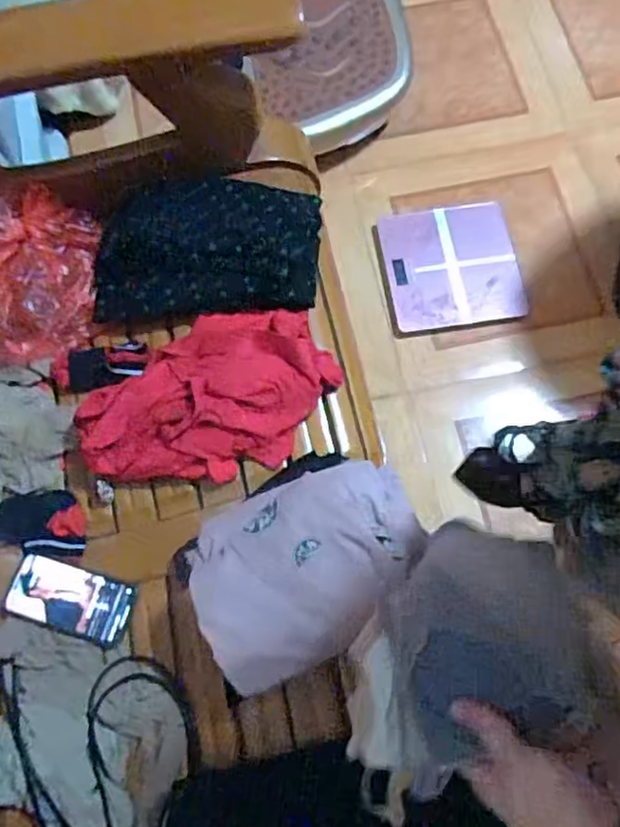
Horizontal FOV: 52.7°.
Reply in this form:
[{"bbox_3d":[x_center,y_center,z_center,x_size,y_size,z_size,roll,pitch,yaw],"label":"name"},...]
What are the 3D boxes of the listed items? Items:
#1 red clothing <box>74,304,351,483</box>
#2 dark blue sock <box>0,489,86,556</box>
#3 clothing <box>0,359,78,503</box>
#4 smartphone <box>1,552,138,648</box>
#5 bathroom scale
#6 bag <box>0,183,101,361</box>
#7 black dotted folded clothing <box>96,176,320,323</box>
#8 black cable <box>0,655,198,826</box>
[{"bbox_3d":[-0.131,-0.017,0.793,0.324,0.056,0.196,-25,73,-8],"label":"red clothing"},{"bbox_3d":[-0.349,0.139,0.811,0.113,0.024,0.082,3,71,1],"label":"dark blue sock"},{"bbox_3d":[-0.380,0.019,0.844,0.123,0.026,0.179,-15,72,-5],"label":"clothing"},{"bbox_3d":[-0.297,0.230,0.777,0.150,0.011,0.078,15,72,5],"label":"smartphone"},{"bbox_3d":[0.274,-0.292,1.208,0.251,0.013,0.253,-8,71,-2],"label":"bathroom scale"},{"bbox_3d":[-0.390,-0.196,0.852,0.164,0.100,0.211,-2,72,0],"label":"bag"},{"bbox_3d":[-0.140,-0.234,0.867,0.297,0.067,0.200,3,71,1],"label":"black dotted folded clothing"},{"bbox_3d":[-0.229,0.380,0.716,0.188,0.028,0.271,-26,73,-8],"label":"black cable"}]

